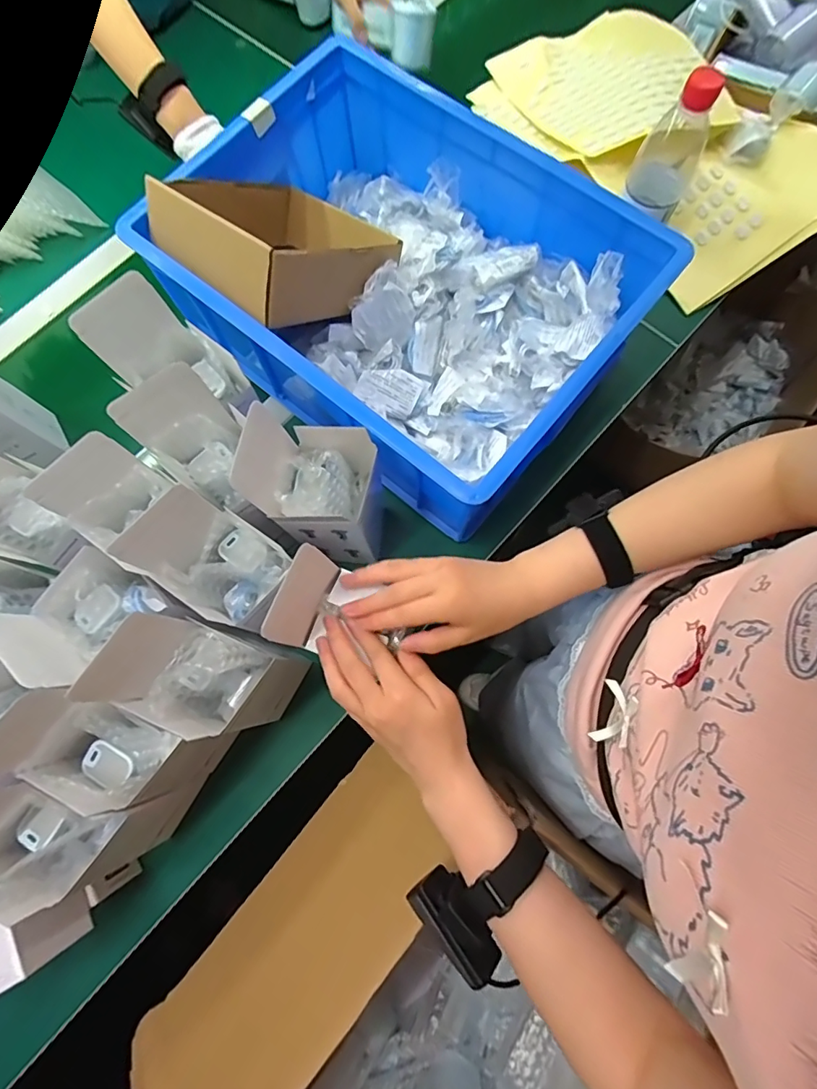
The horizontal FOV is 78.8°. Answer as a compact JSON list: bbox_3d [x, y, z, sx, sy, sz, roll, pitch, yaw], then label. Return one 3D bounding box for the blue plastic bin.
[{"bbox_3d":[-0.012,-0.289,0.553,0.475,0.146,0.341,40,82,9],"label":"blue plastic bin"}]

